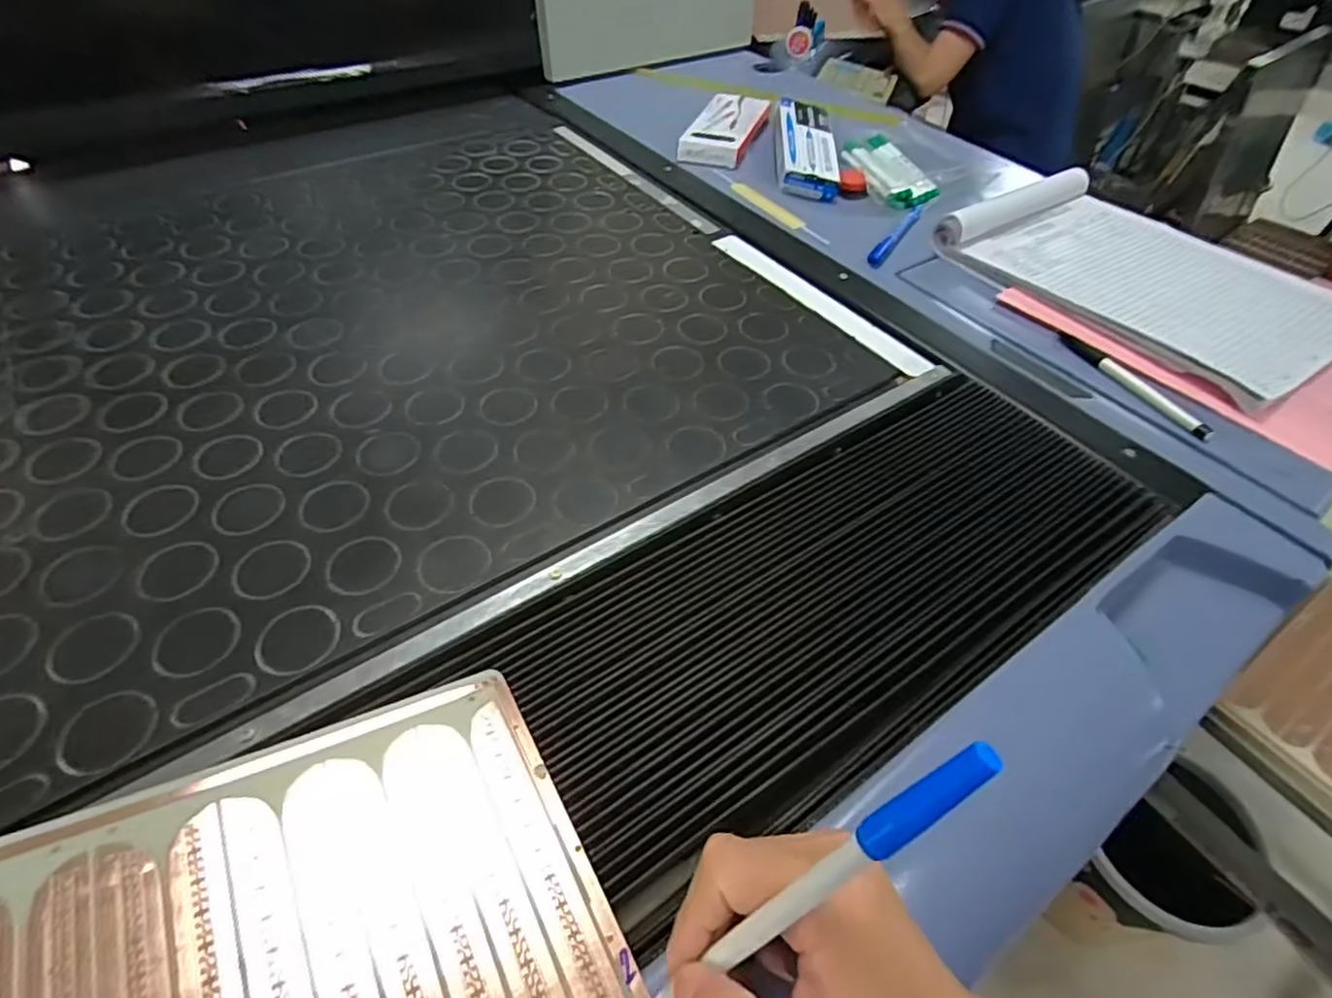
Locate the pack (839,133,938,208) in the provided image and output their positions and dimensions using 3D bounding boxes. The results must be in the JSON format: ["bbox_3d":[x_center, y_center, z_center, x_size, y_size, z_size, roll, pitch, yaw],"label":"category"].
[{"bbox_3d":[0.266,-0.393,0.792,0.070,0.013,0.166,-6,49,-8],"label":"pack"}]

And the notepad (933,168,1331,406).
[{"bbox_3d":[0.436,-0.209,0.611,0.235,0.039,0.317,-26,54,-24],"label":"notepad"}]

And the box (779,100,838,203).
[{"bbox_3d":[0.167,-0.423,0.794,0.071,0.026,0.155,3,64,0],"label":"box"}]

